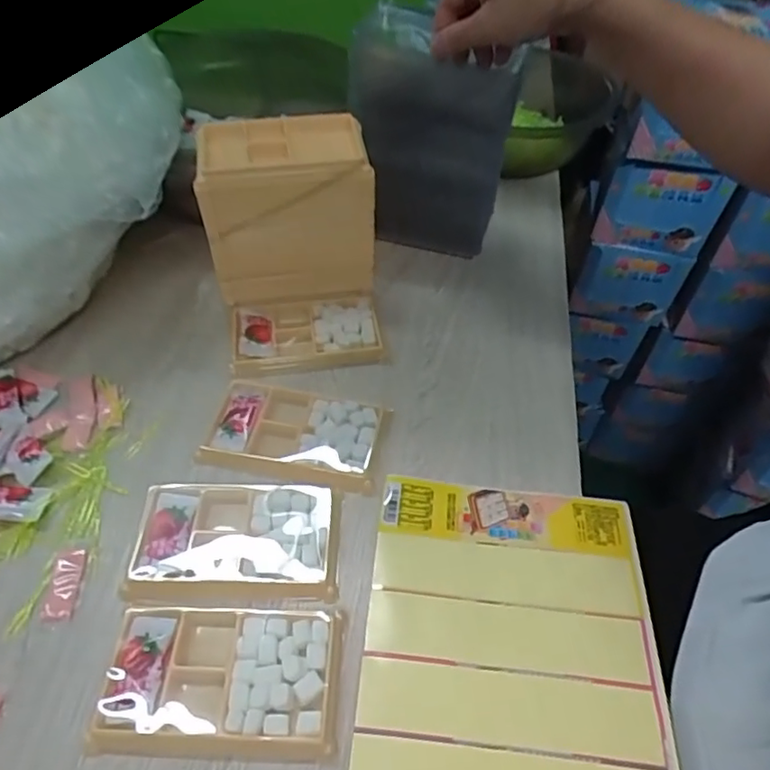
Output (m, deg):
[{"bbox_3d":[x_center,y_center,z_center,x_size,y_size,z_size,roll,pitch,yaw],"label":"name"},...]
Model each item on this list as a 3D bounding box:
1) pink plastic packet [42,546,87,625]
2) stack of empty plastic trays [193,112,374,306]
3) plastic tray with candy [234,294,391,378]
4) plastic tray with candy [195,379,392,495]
[{"bbox_3d":[-0.205,0.126,0.373,0.020,0.004,0.046,-3,48,-4],"label":"pink plastic packet"},{"bbox_3d":[-0.085,-0.153,0.518,0.136,0.133,0.074,-8,49,-9],"label":"stack of empty plastic trays"},{"bbox_3d":[-0.070,-0.052,0.514,0.125,0.012,0.092,-6,49,-8],"label":"plastic tray with candy"},{"bbox_3d":[-0.068,0.034,0.442,0.131,0.011,0.076,11,49,7],"label":"plastic tray with candy"}]

